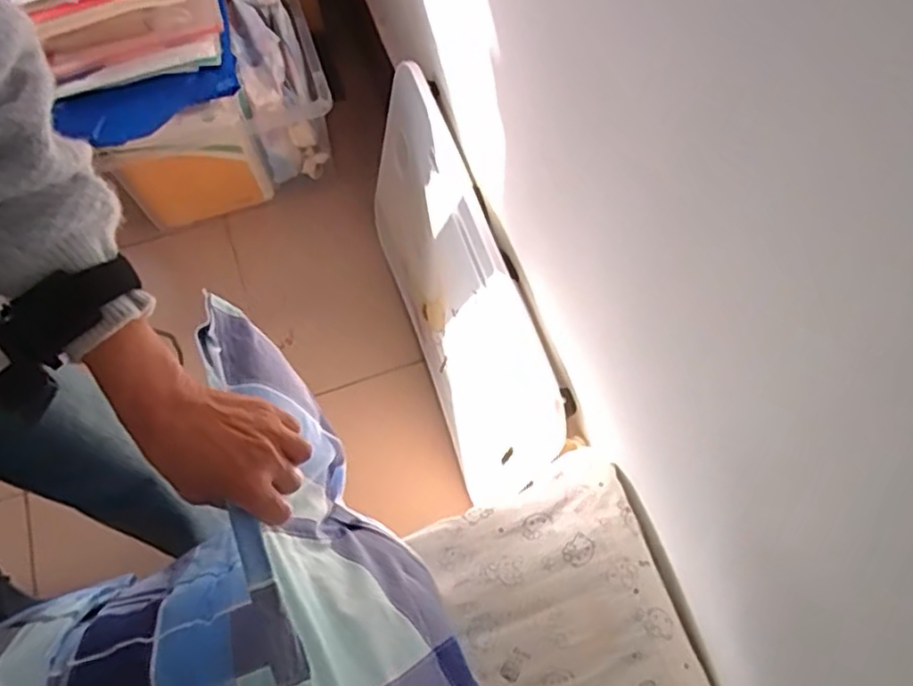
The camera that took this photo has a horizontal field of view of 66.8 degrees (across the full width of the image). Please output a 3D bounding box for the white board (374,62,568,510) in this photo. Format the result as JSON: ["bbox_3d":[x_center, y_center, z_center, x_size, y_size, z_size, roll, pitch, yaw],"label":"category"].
[{"bbox_3d":[-0.013,-0.064,1.005,0.019,0.380,0.571,-14,67,-20],"label":"white board"}]

